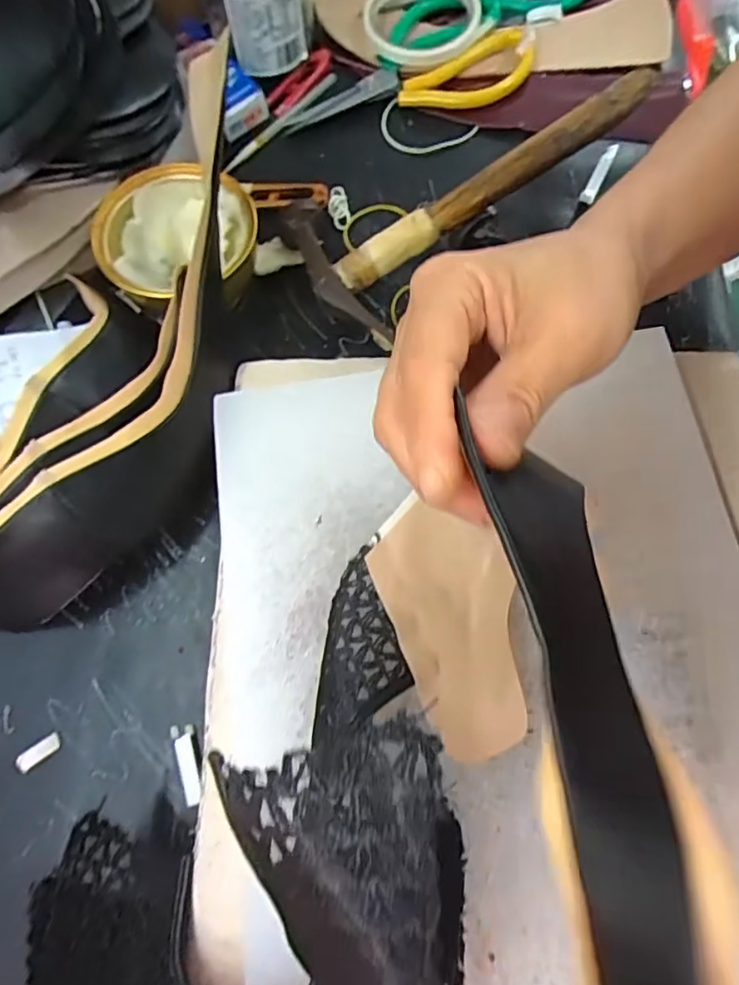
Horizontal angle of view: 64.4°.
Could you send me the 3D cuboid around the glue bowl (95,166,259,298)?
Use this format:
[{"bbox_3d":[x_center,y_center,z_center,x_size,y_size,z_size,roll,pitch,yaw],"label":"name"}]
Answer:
[{"bbox_3d":[-0.119,-0.154,0.379,0.096,0.050,0.095,-6,71,0],"label":"glue bowl"}]

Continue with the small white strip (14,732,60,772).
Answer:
[{"bbox_3d":[-0.181,0.143,0.322,0.024,0.005,0.010,-34,73,-9],"label":"small white strip"}]

